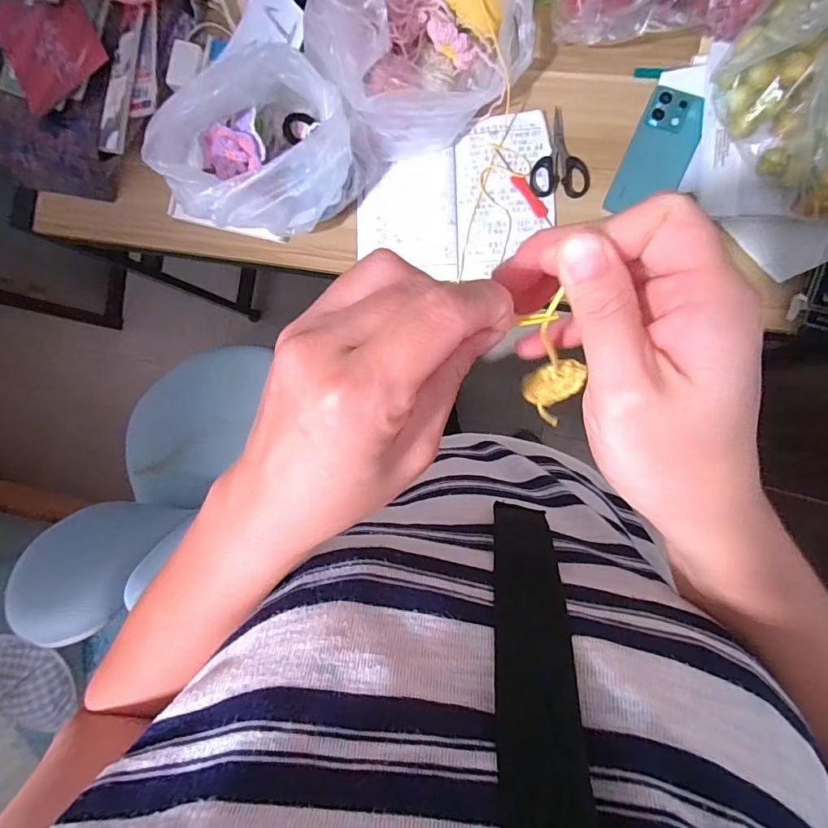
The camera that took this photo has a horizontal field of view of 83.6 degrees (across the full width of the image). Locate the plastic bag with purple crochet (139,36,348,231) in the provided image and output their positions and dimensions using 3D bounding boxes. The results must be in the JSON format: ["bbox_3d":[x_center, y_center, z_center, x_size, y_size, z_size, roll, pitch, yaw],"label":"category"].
[{"bbox_3d":[-0.192,-0.325,0.578,0.230,0.137,0.198,-30,85,8],"label":"plastic bag with purple crochet"}]

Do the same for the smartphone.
[{"bbox_3d":[0.303,-0.319,0.574,0.073,0.011,0.159,24,94,9],"label":"smartphone"}]

